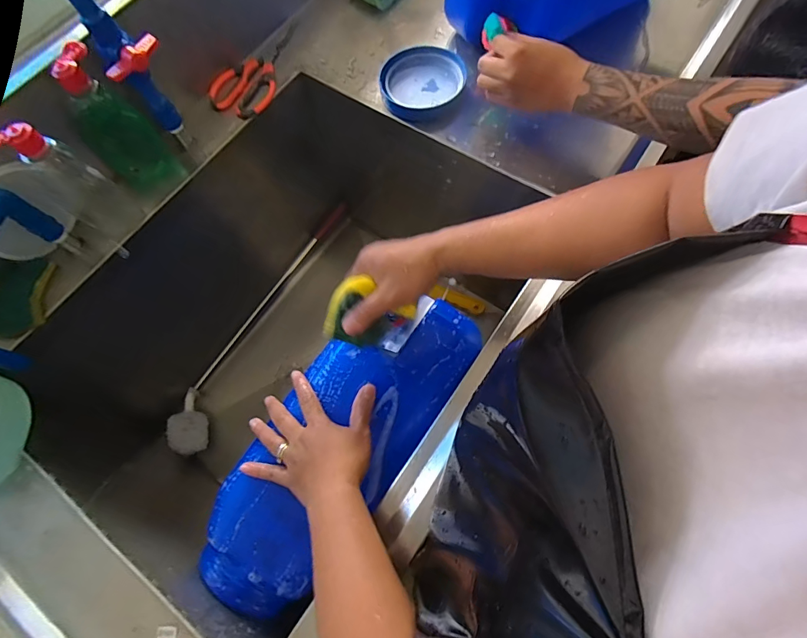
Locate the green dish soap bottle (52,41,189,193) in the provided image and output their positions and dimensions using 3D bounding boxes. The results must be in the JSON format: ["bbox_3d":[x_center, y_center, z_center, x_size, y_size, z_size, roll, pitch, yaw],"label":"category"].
[{"bbox_3d":[-0.359,-0.233,0.536,0.073,0.194,0.039,-43,72,-13],"label":"green dish soap bottle"}]

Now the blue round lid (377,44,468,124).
[{"bbox_3d":[0.025,-0.335,0.606,0.113,0.024,0.122,-1,69,3],"label":"blue round lid"}]

